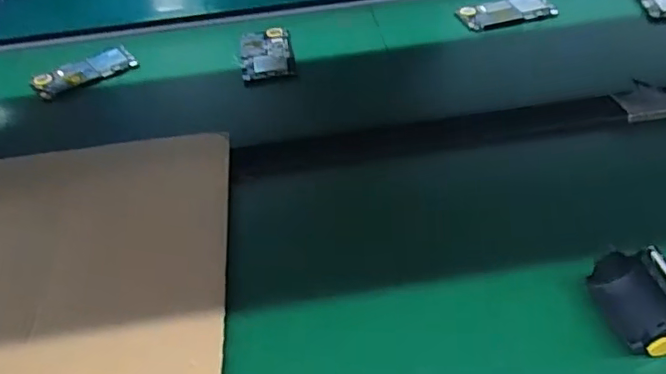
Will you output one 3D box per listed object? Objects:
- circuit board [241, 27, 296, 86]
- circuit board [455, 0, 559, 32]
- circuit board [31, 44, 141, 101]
[{"bbox_3d":[-0.084,-0.171,0.712,0.064,0.006,0.110,-9,43,-4],"label":"circuit board"},{"bbox_3d":[0.233,-0.236,0.753,0.124,0.008,0.054,-15,55,-6],"label":"circuit board"},{"bbox_3d":[-0.308,-0.141,0.703,0.120,0.020,0.046,-30,48,-23],"label":"circuit board"}]

